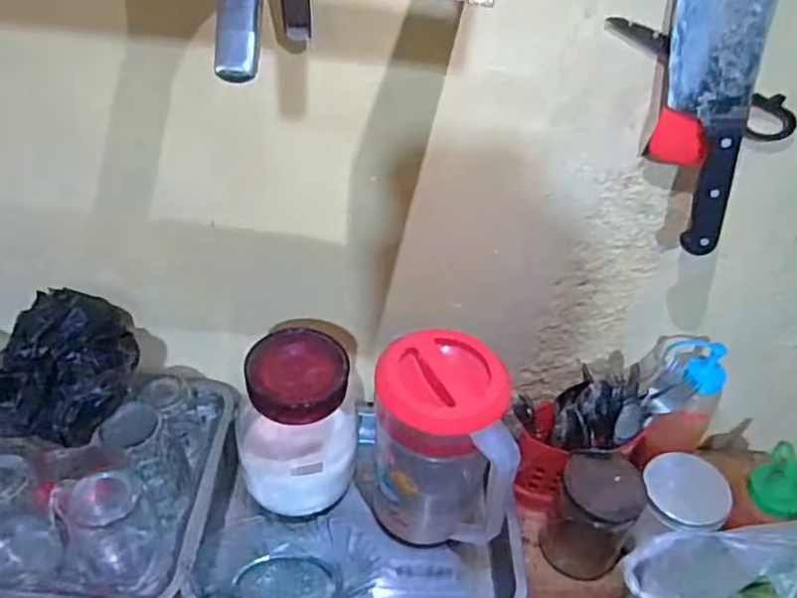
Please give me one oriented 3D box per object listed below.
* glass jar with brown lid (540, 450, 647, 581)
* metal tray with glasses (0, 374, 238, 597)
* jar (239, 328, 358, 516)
[{"bbox_3d":[0.202,0.237,0.696,0.081,0.145,0.070,28,45,23],"label":"glass jar with brown lid"},{"bbox_3d":[-0.392,0.184,0.684,0.373,0.137,0.247,3,41,-5],"label":"metal tray with glasses"},{"bbox_3d":[-0.104,0.136,0.694,0.126,0.186,0.098,-2,42,-11],"label":"jar"}]

